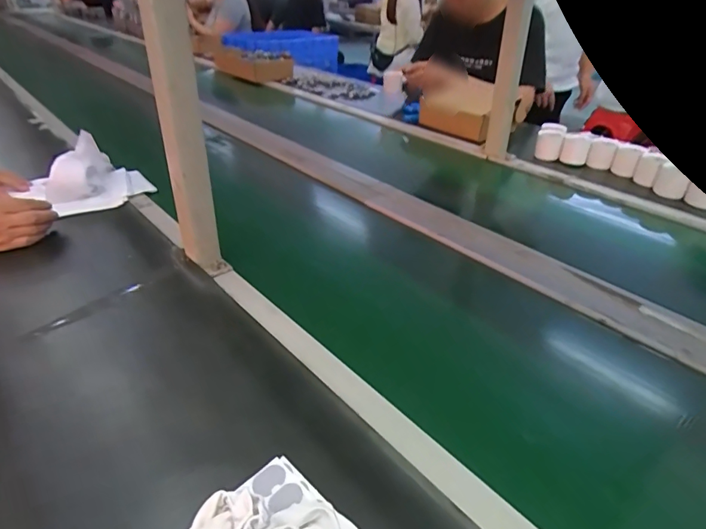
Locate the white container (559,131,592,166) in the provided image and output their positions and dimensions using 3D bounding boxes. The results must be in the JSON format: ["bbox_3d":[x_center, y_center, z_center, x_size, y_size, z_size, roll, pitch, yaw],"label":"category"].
[{"bbox_3d":[0.519,-0.267,1.067,0.057,0.072,0.061,16,34,20],"label":"white container"}]

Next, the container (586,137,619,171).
[{"bbox_3d":[0.573,-0.258,1.047,0.050,0.060,0.057,19,36,24],"label":"container"}]

